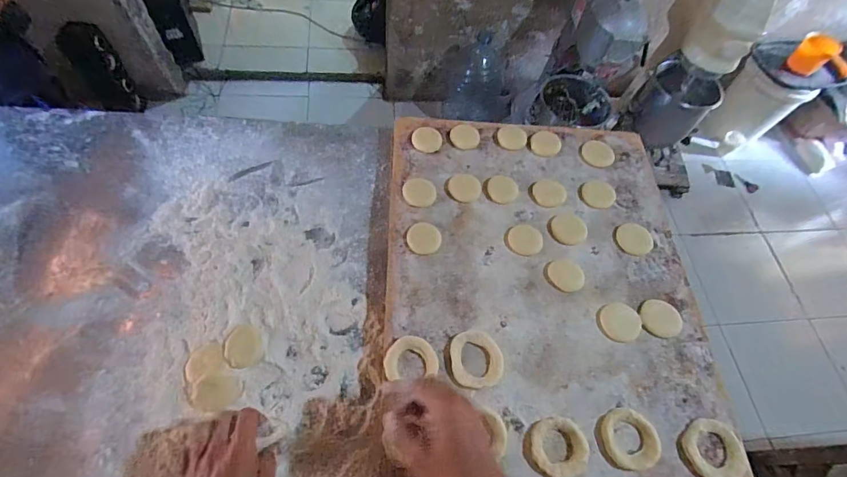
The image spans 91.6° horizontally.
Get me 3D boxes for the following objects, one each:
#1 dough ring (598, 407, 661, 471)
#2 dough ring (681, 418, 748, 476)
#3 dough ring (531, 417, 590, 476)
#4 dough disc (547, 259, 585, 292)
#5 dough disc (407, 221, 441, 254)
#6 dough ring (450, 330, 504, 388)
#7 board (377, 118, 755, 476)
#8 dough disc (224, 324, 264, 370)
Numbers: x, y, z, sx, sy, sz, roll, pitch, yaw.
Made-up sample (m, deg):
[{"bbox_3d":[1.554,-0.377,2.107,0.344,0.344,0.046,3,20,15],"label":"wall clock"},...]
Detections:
[{"bbox_3d":[0.228,0.222,0.459,0.061,0.012,0.061,3,61,-5],"label":"dough ring"},{"bbox_3d":[0.323,0.235,0.458,0.064,0.008,0.063,3,61,-5],"label":"dough ring"},{"bbox_3d":[0.147,0.226,0.446,0.059,0.013,0.058,3,61,-5],"label":"dough ring"},{"bbox_3d":[0.193,0.049,0.556,0.048,0.004,0.045,3,61,-5],"label":"dough disc"},{"bbox_3d":[0.001,0.000,0.570,0.045,0.010,0.048,3,61,-5],"label":"dough disc"},{"bbox_3d":[0.063,0.143,0.492,0.060,0.008,0.065,3,61,-5],"label":"dough ring"},{"bbox_3d":[0.158,0.073,0.545,0.420,0.027,0.601,4,61,-5],"label":"board"},{"bbox_3d":[-0.214,0.128,0.493,0.043,0.005,0.049,0,68,-21],"label":"dough disc"}]

